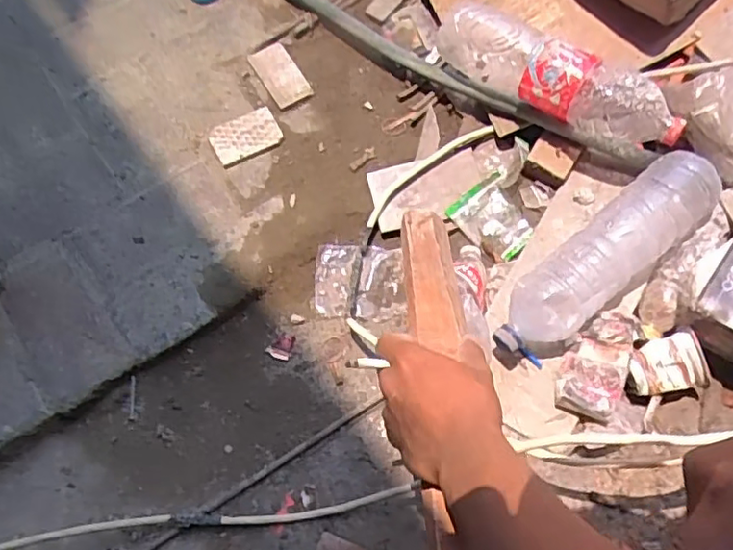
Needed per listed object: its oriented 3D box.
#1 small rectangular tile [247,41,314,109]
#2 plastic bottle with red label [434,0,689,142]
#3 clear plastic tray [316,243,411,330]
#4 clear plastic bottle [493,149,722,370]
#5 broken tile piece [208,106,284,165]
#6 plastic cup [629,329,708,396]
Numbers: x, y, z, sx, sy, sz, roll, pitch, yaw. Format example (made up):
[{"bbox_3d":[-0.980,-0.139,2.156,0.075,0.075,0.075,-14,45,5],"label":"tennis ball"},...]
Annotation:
[{"bbox_3d":[-0.125,-0.294,0.915,0.058,0.009,0.106,-27,68,-11],"label":"small rectangular tile"},{"bbox_3d":[0.240,-0.256,0.799,0.328,0.073,0.090,34,71,15],"label":"plastic bottle with red label"},{"bbox_3d":[-0.005,0.013,0.811,0.117,0.033,0.106,3,66,2],"label":"clear plastic tray"},{"bbox_3d":[0.279,-0.017,0.739,0.312,0.100,0.089,-38,71,-15],"label":"clear plastic bottle"},{"bbox_3d":[-0.169,-0.195,0.877,0.094,0.011,0.063,-24,68,-10],"label":"broken tile piece"},{"bbox_3d":[0.340,0.110,0.729,0.085,0.058,0.066,-19,67,-7],"label":"plastic cup"}]

